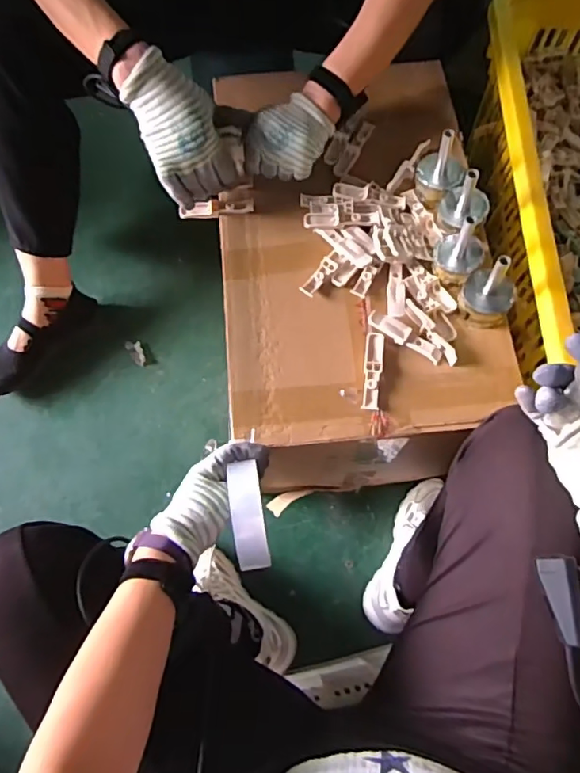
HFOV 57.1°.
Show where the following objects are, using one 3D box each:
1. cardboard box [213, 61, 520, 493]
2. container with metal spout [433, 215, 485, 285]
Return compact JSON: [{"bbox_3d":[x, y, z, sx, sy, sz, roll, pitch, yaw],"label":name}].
[{"bbox_3d":[0.082,-0.155,0.844,0.340,0.281,0.568,-4,70,-2],"label":"cardboard box"},{"bbox_3d":[0.212,-0.172,0.654,0.060,0.082,0.056,28,72,9],"label":"container with metal spout"}]

